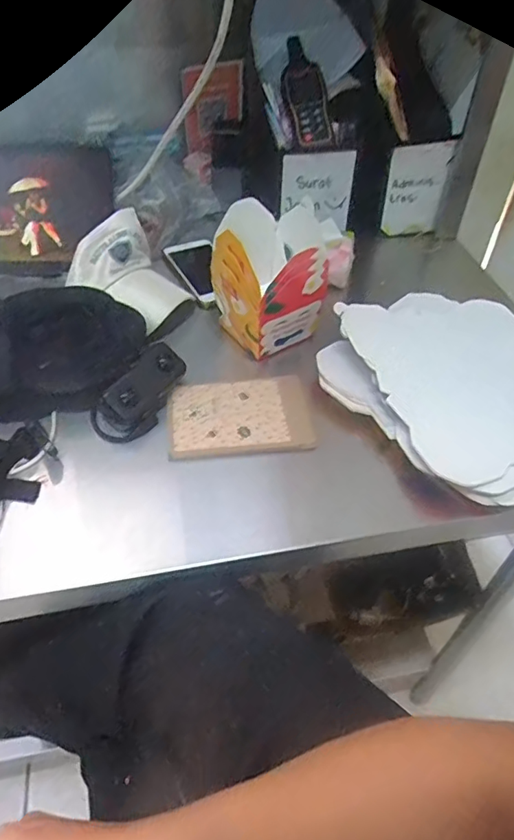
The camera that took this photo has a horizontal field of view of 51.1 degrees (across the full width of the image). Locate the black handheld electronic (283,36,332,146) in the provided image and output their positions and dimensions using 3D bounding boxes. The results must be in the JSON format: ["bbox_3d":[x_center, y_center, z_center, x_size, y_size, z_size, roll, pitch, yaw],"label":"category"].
[{"bbox_3d":[0.070,-0.482,0.787,0.051,0.035,0.172,-10,79,-12],"label":"black handheld electronic"}]

